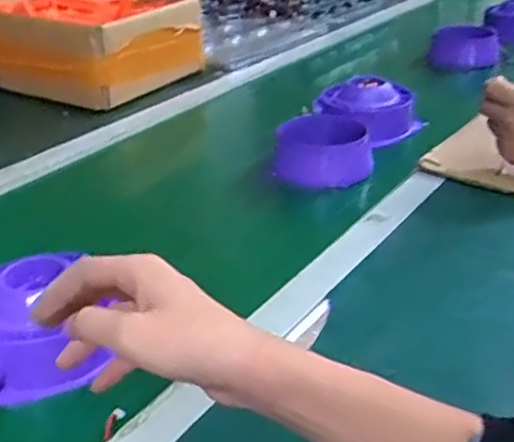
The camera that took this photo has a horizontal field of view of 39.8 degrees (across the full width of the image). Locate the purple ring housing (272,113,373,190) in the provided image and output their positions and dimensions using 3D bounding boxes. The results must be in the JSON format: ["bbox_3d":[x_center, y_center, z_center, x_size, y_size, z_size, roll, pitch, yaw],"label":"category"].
[{"bbox_3d":[0.086,-0.099,0.897,0.121,0.051,0.150,2,29,6],"label":"purple ring housing"}]

